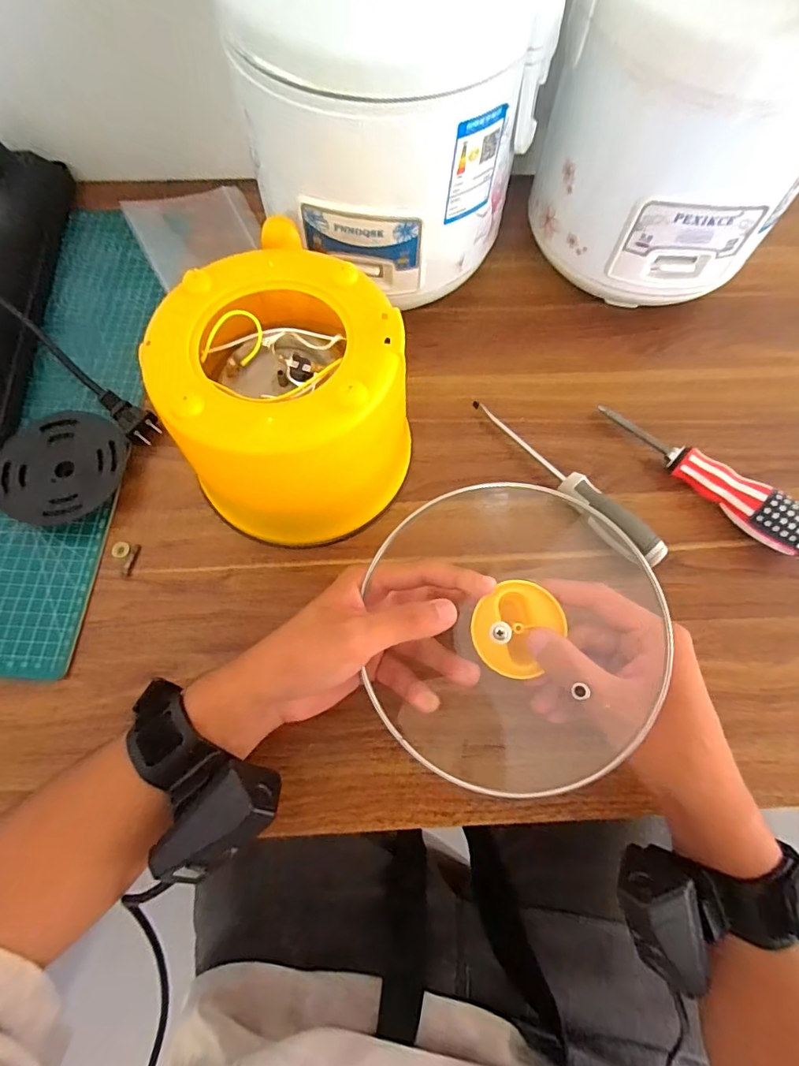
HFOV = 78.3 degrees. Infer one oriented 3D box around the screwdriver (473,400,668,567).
[{"bbox_3d":[0.122,-0.041,0.378,0.022,0.026,0.182,-40,74,-15],"label":"screwdriver"}]

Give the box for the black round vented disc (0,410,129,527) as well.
[{"bbox_3d":[-0.266,-0.051,0.383,0.094,0.018,0.092,1,76,-4],"label":"black round vented disc"}]

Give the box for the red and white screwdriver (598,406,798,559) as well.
[{"bbox_3d":[0.232,-0.042,0.377,0.178,0.038,0.026,39,73,14],"label":"red and white screwdriver"}]

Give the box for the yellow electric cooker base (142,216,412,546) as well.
[{"bbox_3d":[-0.085,-0.095,0.344,0.158,0.124,0.180,-40,74,-15],"label":"yellow electric cooker base"}]

